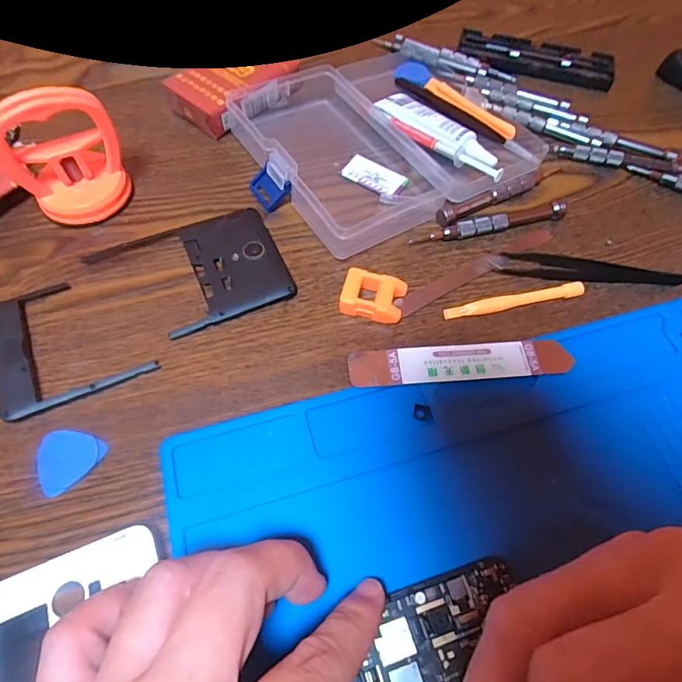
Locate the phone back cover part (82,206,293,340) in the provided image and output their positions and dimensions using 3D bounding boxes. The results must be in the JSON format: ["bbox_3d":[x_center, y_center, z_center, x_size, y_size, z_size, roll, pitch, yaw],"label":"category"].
[{"bbox_3d":[-0.084,-0.040,0.262,0.099,0.007,0.075,-21,64,-14],"label":"phone back cover part"}]

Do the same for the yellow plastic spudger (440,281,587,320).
[{"bbox_3d":[0.099,-0.023,0.260,0.083,0.007,0.009,-11,62,-9],"label":"yellow plastic spudger"}]

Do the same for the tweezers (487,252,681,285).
[{"bbox_3d":[0.147,-0.043,0.275,0.111,0.005,0.018,7,61,2],"label":"tweezers"}]

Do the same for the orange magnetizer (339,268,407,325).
[{"bbox_3d":[0.018,-0.024,0.254,0.034,0.013,0.025,14,61,5],"label":"orange magnetizer"}]

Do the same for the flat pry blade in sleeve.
[{"bbox_3d":[0.063,0.011,0.238,0.116,0.004,0.020,-3,62,-5],"label":"flat pry blade in sleeve"}]

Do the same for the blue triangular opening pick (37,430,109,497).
[{"bbox_3d":[-0.127,0.053,0.210,0.029,0.004,0.027,-39,69,-21],"label":"blue triangular opening pick"}]

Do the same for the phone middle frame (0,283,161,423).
[{"bbox_3d":[-0.143,-0.003,0.239,0.072,0.006,0.073,-21,64,-14],"label":"phone middle frame"}]

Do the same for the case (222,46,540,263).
[{"bbox_3d":[0.023,-0.149,0.316,0.185,0.027,0.164,-31,66,-18],"label":"case"}]

